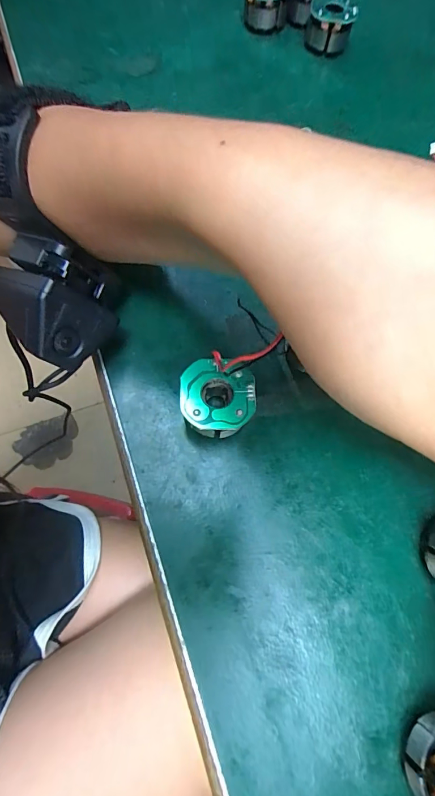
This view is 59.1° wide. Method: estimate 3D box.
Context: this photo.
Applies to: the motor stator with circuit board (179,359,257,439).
[{"bbox_3d":[0.000,0.003,0.163,0.030,0.023,0.031,1,70,-1],"label":"motor stator with circuit board"}]

